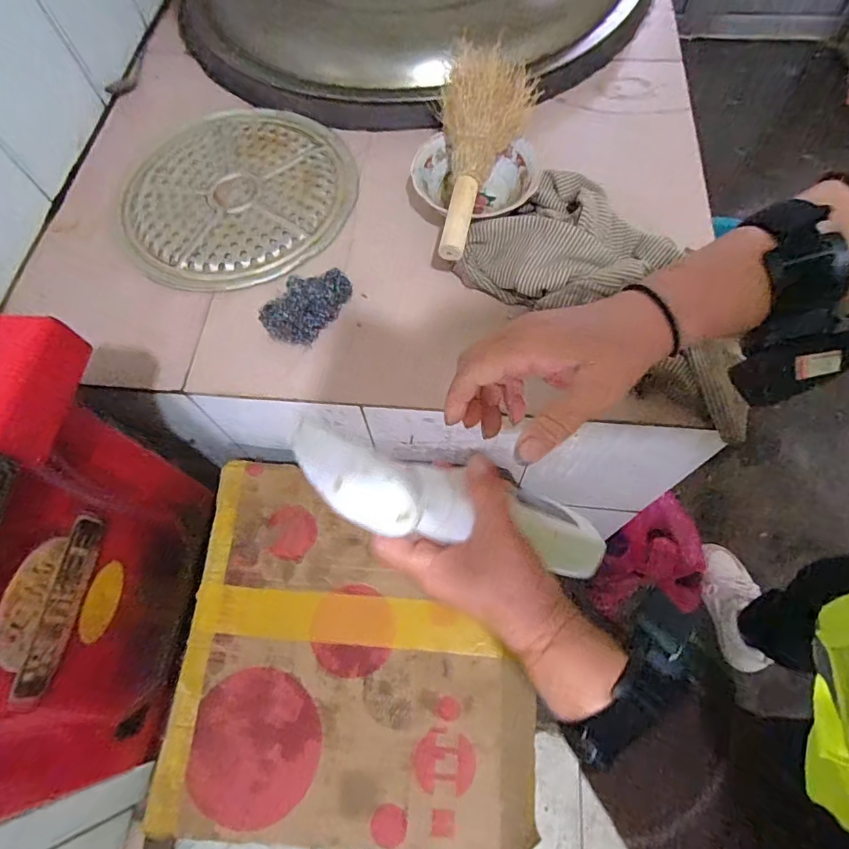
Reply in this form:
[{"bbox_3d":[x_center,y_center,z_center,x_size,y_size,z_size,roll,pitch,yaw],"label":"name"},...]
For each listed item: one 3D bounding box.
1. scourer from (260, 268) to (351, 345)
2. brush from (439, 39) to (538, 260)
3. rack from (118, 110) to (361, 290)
[{"bbox_3d":[-0.130,-0.133,0.536,0.103,0.057,0.054,-21,66,-6],"label":"scourer"},{"bbox_3d":[0.049,-0.299,0.551,0.106,0.063,0.247,13,83,9],"label":"brush"},{"bbox_3d":[-0.244,-0.309,0.646,0.296,0.010,0.303,-17,66,-4],"label":"rack"}]

